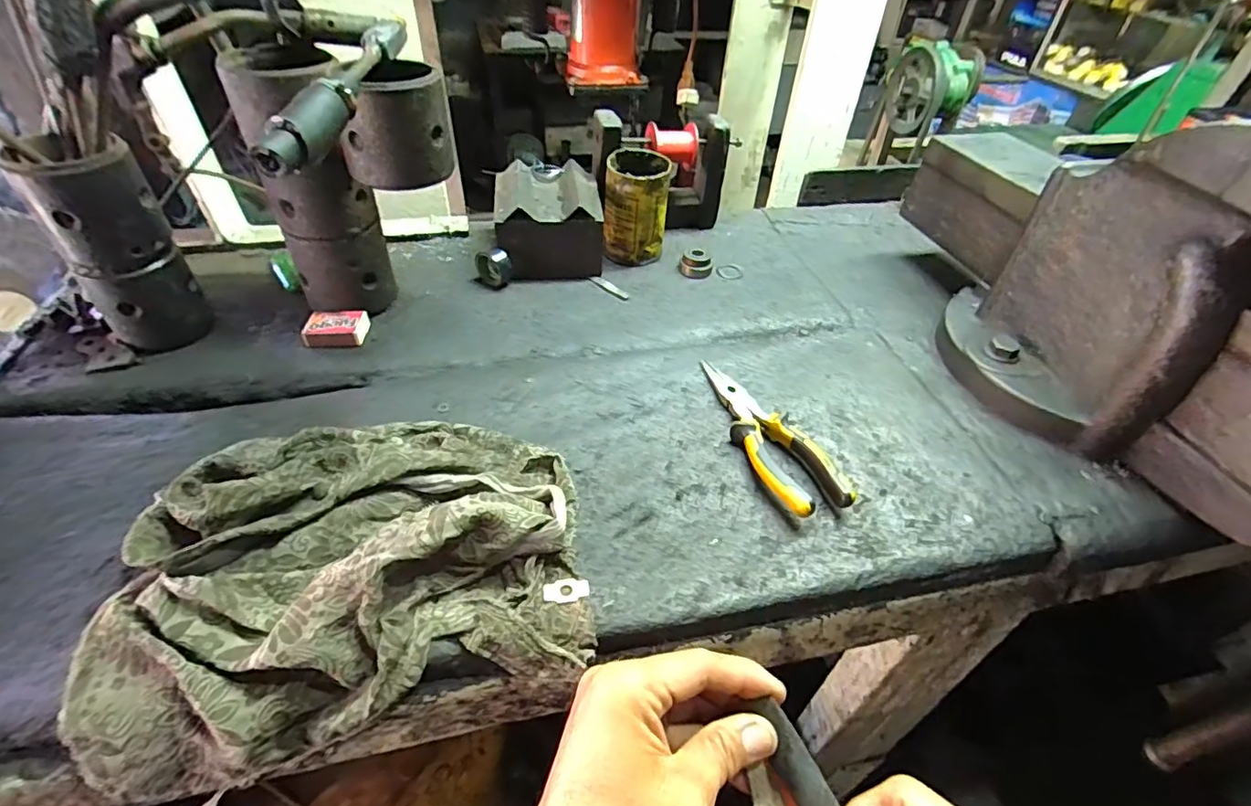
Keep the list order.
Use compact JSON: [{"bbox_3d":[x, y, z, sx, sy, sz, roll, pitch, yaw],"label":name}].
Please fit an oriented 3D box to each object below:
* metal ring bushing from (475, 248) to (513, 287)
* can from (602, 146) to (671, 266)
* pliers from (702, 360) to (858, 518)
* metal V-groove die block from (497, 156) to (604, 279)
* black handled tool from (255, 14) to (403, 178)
[{"bbox_3d":[-0.151,-0.157,0.628,0.040,0.039,0.023,33,52,27],"label":"metal ring bushing"},{"bbox_3d":[0.013,-0.233,0.664,0.072,0.118,0.072,5,44,3],"label":"can"},{"bbox_3d":[0.120,0.020,0.479,0.054,0.028,0.190,-11,46,-14],"label":"pliers"},{"bbox_3d":[-0.090,-0.212,0.652,0.115,0.095,0.108,-4,45,-7],"label":"metal V-groove die block"},{"bbox_3d":[-0.198,-0.226,0.391,0.023,0.033,0.256,0,44,-3],"label":"black handled tool"}]

